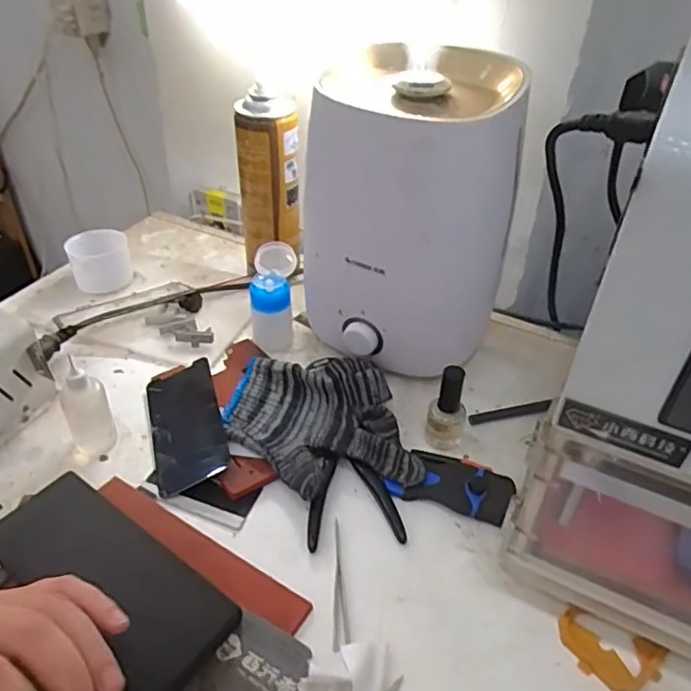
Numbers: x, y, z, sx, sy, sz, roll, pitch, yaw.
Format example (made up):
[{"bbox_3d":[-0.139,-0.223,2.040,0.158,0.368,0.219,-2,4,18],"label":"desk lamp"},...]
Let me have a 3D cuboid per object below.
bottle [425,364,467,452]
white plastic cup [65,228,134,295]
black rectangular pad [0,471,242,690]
[{"bbox_3d":[0.086,0.053,0.507,0.031,0.078,0.024,7,40,8],"label":"bottle"},{"bbox_3d":[-0.283,-0.094,0.693,0.066,0.058,0.060,-12,41,-17],"label":"white plastic cup"},{"bbox_3d":[-0.160,0.153,0.399,0.180,0.025,0.072,26,46,24],"label":"black rectangular pad"}]

